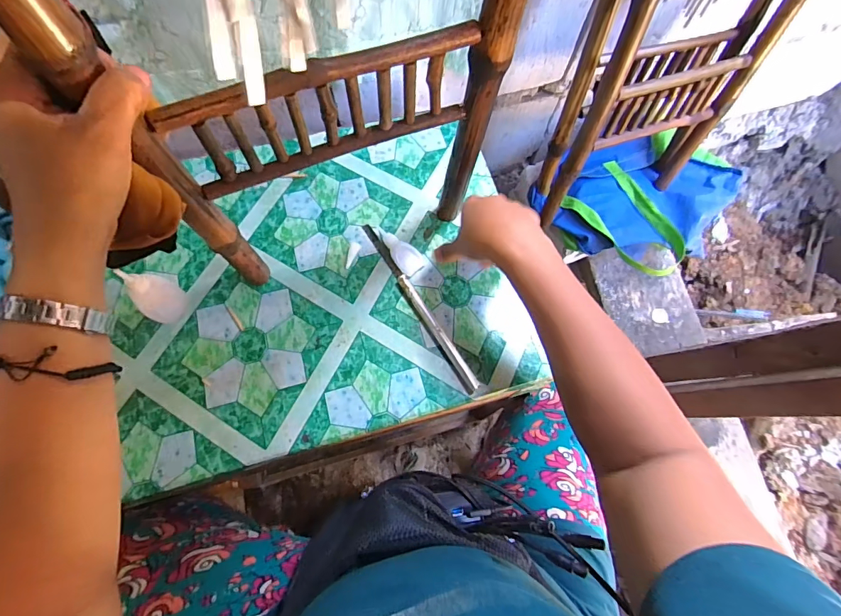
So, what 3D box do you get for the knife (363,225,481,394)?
[{"bbox_3d":[-0.003,-0.005,0.495,0.014,0.012,0.237,-30,74,-11],"label":"knife"}]

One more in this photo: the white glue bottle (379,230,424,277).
[{"bbox_3d":[-0.022,-0.070,0.516,0.032,0.013,0.065,-30,74,-11],"label":"white glue bottle"}]

